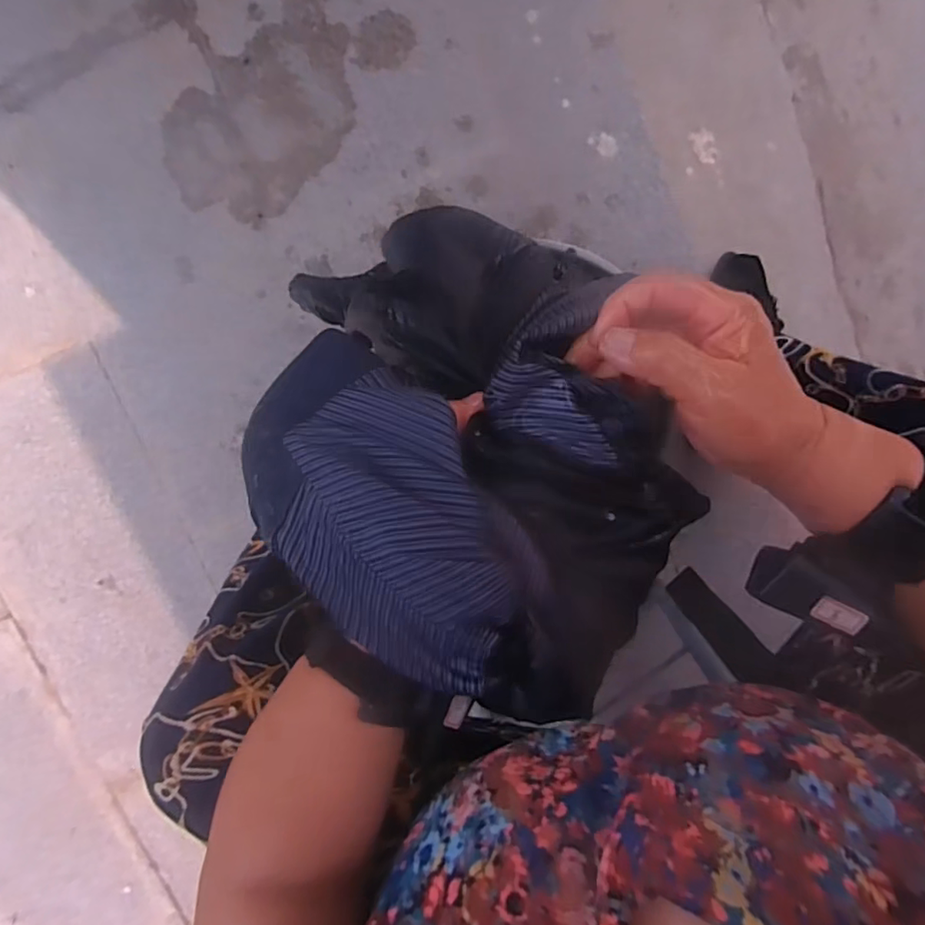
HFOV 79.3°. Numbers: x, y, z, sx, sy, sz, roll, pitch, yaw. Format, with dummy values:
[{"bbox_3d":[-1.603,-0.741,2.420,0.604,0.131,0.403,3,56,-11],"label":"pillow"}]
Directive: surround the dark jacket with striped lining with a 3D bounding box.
[{"bbox_3d":[0.004,0.004,0.316,0.214,0.135,0.274,-25,98,5],"label":"dark jacket with striped lining"}]

